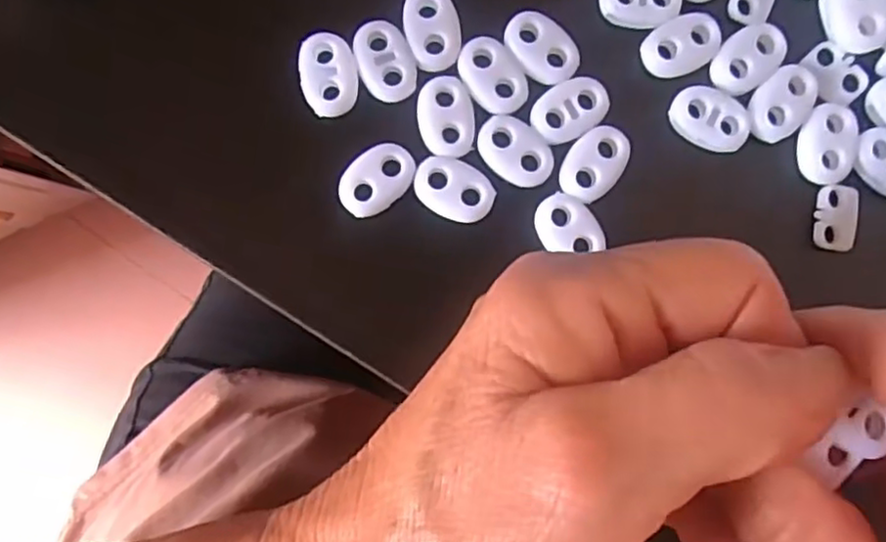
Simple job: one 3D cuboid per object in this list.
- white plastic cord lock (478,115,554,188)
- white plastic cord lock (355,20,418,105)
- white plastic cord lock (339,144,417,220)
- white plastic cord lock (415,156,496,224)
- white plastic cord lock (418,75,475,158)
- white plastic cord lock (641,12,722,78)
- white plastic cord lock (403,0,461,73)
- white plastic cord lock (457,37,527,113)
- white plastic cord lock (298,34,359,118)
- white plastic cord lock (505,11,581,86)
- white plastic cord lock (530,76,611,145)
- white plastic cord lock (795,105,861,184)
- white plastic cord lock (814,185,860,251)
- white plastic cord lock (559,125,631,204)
[{"bbox_3d":[0.020,-0.033,0.184,0.022,0.004,0.015,39,88,-3],"label":"white plastic cord lock"},{"bbox_3d":[-0.016,-0.058,0.184,0.015,0.004,0.022,-20,90,-1],"label":"white plastic cord lock"},{"bbox_3d":[-0.018,-0.025,0.184,0.022,0.004,0.016,-42,92,-2],"label":"white plastic cord lock"},{"bbox_3d":[0.003,-0.022,0.183,0.022,0.004,0.015,26,89,-3],"label":"white plastic cord lock"},{"bbox_3d":[0.001,-0.043,0.185,0.015,0.004,0.022,-6,91,-3],"label":"white plastic cord lock"},{"bbox_3d":[0.067,-0.063,0.189,0.022,0.004,0.015,-24,90,-1],"label":"white plastic cord lock"},{"bbox_3d":[-0.003,-0.067,0.185,0.014,0.004,0.022,-12,90,-1],"label":"white plastic cord lock"},{"bbox_3d":[0.014,-0.054,0.185,0.014,0.004,0.022,-39,92,-2],"label":"white plastic cord lock"},{"bbox_3d":[-0.031,-0.054,0.185,0.015,0.004,0.022,-10,90,-1],"label":"white plastic cord lock"},{"bbox_3d":[0.027,-0.062,0.185,0.022,0.004,0.016,41,89,-1],"label":"white plastic cord lock"},{"bbox_3d":[0.035,-0.045,0.186,0.022,0.004,0.015,-33,90,-1],"label":"white plastic cord lock"},{"bbox_3d":[0.109,-0.036,0.187,0.015,0.004,0.023,9,89,-1],"label":"white plastic cord lock"},{"bbox_3d":[0.112,-0.015,0.190,0.012,0.004,0.018,1,89,-1],"label":"white plastic cord lock"},{"bbox_3d":[0.042,-0.030,0.185,0.016,0.004,0.021,30,89,-3],"label":"white plastic cord lock"}]

